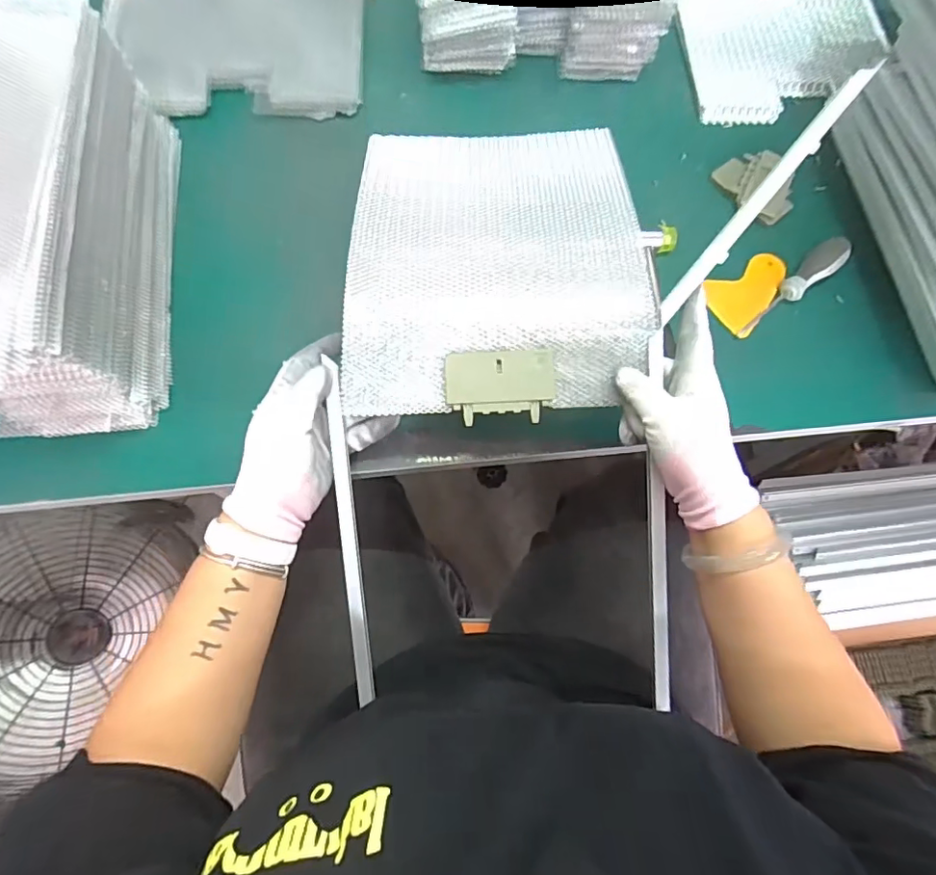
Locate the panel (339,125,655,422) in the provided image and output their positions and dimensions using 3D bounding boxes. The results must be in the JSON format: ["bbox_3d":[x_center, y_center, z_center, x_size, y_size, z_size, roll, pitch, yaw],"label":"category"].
[{"bbox_3d":[0.023,-0.166,0.480,0.246,0.045,0.303,0,71,-2],"label":"panel"}]

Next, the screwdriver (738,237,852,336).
[{"bbox_3d":[0.326,-0.147,0.543,0.145,0.035,0.028,-41,77,-15],"label":"screwdriver"}]

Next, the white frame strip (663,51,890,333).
[{"bbox_3d":[0.227,-0.187,0.421,0.017,0.013,0.238,40,92,11],"label":"white frame strip"}]

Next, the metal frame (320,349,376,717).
[{"bbox_3d":[-0.097,0.086,0.452,0.015,0.010,0.275,-5,94,-4],"label":"metal frame"}]

